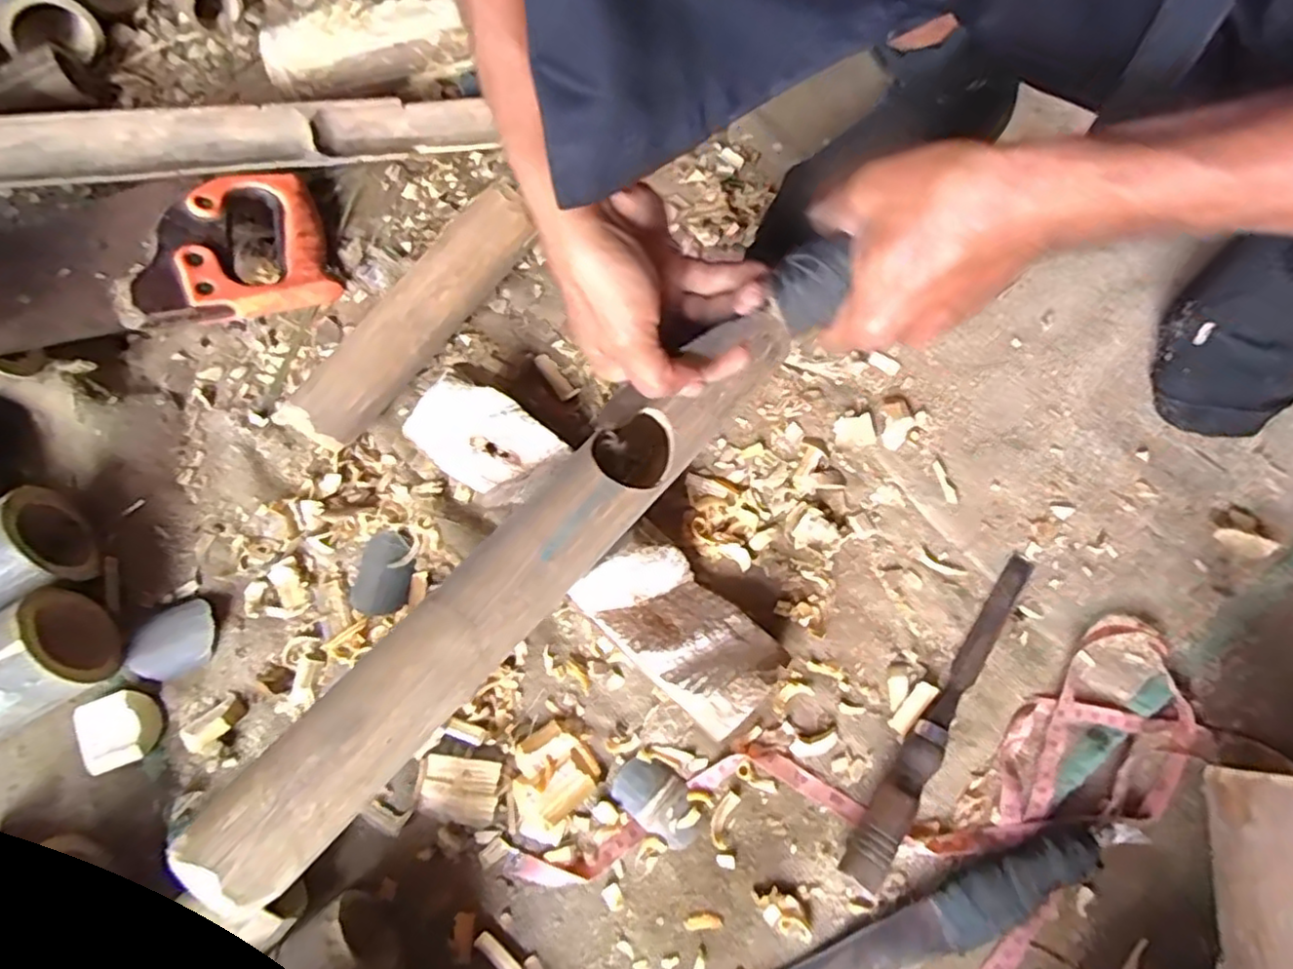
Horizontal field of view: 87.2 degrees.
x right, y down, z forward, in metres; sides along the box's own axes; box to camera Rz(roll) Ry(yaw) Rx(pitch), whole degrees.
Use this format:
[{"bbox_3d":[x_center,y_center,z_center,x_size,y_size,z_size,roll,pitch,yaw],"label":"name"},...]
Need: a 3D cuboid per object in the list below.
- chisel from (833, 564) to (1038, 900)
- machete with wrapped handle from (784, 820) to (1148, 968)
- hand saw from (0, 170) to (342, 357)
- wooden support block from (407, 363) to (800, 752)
[{"bbox_3d":[0.193,0.143,0.432,0.021,0.034,0.236,34,78,11],"label":"chisel"},{"bbox_3d":[0.163,0.264,0.401,0.273,0.020,0.037,-24,75,-5],"label":"machete with wrapped handle"},{"bbox_3d":[-0.465,-0.113,0.434,0.493,0.035,0.115,-27,74,-29],"label":"hand saw"},{"bbox_3d":[-0.039,0.038,0.460,0.296,0.057,0.071,42,80,12],"label":"wooden support block"}]

